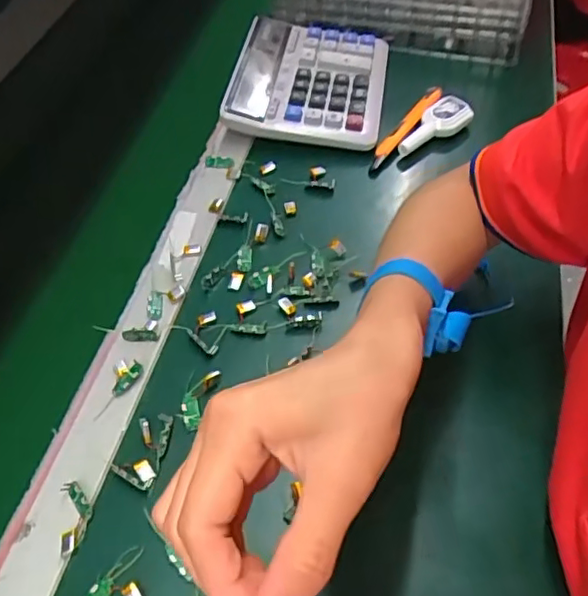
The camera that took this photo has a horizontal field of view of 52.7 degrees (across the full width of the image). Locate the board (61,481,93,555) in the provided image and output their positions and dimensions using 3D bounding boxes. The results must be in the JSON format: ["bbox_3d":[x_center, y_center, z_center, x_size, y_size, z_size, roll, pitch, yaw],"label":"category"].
[{"bbox_3d":[-0.143,0.142,0.389,0.020,0.004,0.046,-13,52,-6],"label":"board"}]

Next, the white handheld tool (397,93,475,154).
[{"bbox_3d":[0.138,-0.173,0.599,0.086,0.019,0.036,-36,59,-8],"label":"white handheld tool"}]

